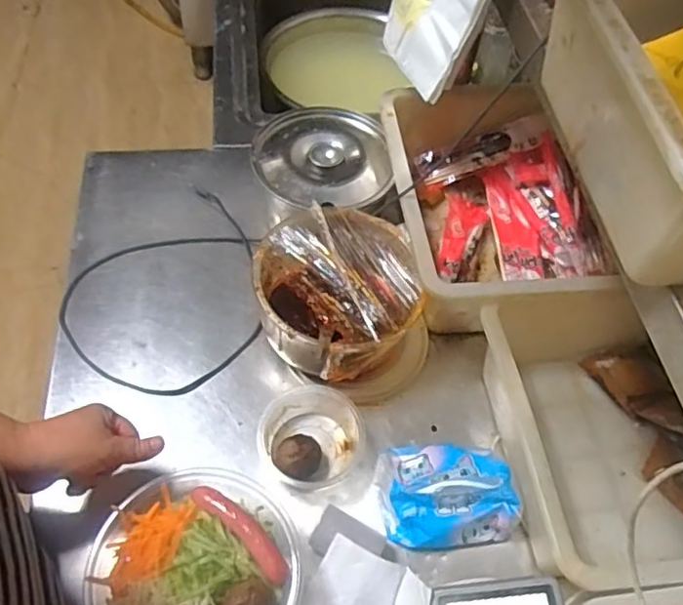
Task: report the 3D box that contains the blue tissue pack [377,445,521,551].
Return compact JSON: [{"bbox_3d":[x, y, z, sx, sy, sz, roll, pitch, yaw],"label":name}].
[{"bbox_3d":[0.096,0.174,0.582,0.125,0.065,0.101,-3,56,-8],"label":"blue tissue pack"}]

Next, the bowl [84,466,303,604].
[{"bbox_3d":[-0.119,0.228,0.512,0.162,0.088,0.164,2,55,-4],"label":"bowl"}]

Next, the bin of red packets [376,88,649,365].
[{"bbox_3d":[0.184,-0.110,0.746,0.254,0.133,0.351,-3,56,-7],"label":"bin of red packets"}]

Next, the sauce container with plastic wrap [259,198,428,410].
[{"bbox_3d":[0.000,0.004,0.670,0.172,0.106,0.195,-26,62,-21],"label":"sauce container with plastic wrap"}]

